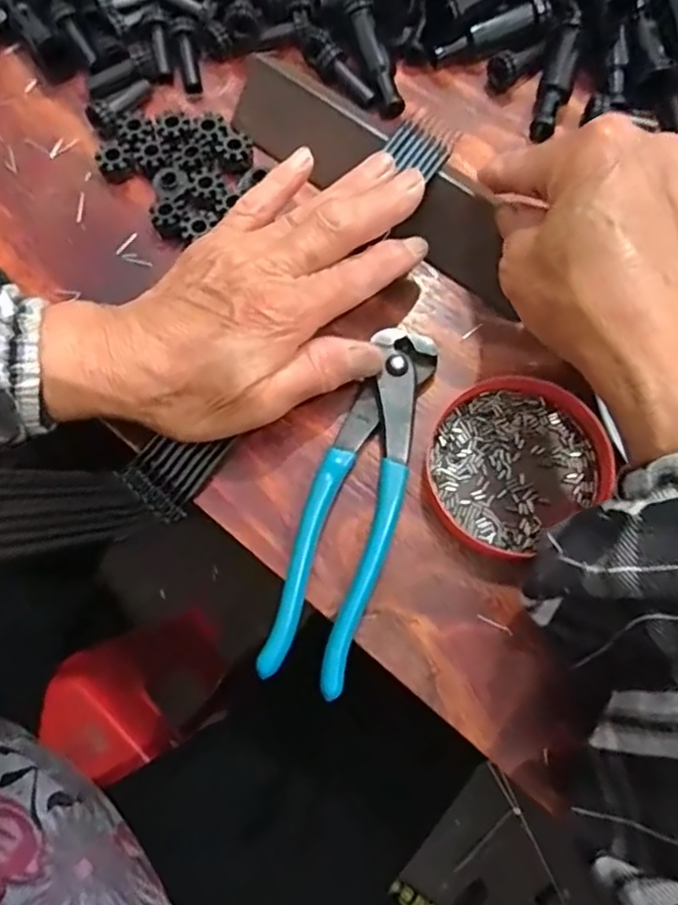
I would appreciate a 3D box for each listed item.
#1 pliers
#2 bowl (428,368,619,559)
[{"bbox_3d":[0.007,0.019,0.278,0.039,0.012,0.162,19,75,5],"label":"pliers"},{"bbox_3d":[0.078,0.004,0.282,0.078,0.019,0.071,0,72,-1],"label":"bowl"}]

